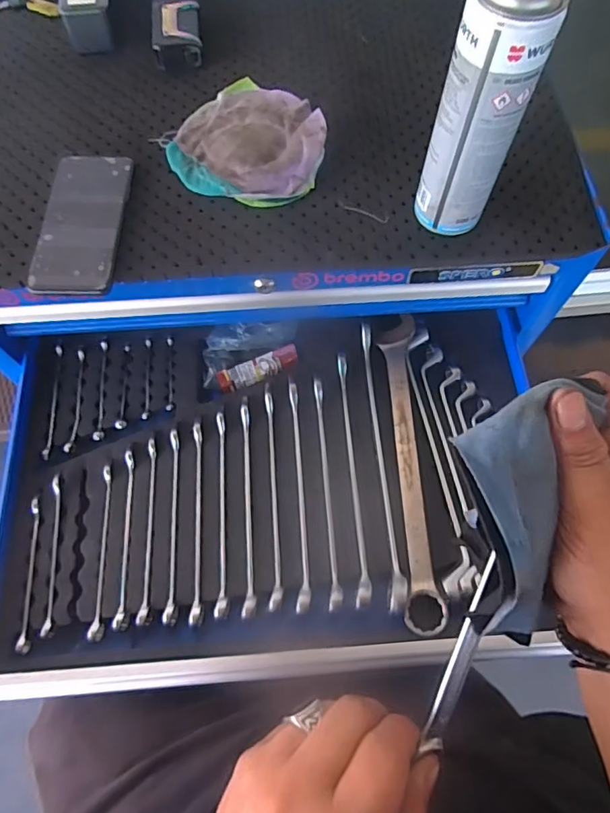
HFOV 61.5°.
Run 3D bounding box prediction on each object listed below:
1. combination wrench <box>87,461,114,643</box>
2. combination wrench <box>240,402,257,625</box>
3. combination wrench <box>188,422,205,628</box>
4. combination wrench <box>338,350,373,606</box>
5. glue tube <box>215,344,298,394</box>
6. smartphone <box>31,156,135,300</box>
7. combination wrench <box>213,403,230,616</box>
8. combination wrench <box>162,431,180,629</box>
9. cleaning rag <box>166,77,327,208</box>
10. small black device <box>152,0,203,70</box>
[{"bbox_3d":[-0.210,0.148,0.534,0.015,0.018,0.173,-1,66,-1],"label":"combination wrench"},{"bbox_3d":[-0.060,0.100,0.544,0.013,0.016,0.230,-3,66,-2],"label":"combination wrench"},{"bbox_3d":[-0.114,0.119,0.549,0.014,0.018,0.211,-2,66,-2],"label":"combination wrench"},{"bbox_3d":[0.053,0.069,0.557,0.016,0.018,0.276,-2,66,-1],"label":"combination wrench"},{"bbox_3d":[-0.055,-0.045,0.619,0.100,0.022,0.024,-23,68,-10],"label":"glue tube"},{"bbox_3d":[-0.213,-0.180,0.493,0.076,0.012,0.164,1,66,0],"label":"smartphone"},{"bbox_3d":[-0.088,0.105,0.544,0.014,0.016,0.220,-3,66,-2],"label":"combination wrench"},{"bbox_3d":[-0.140,0.124,0.550,0.013,0.024,0.203,-2,66,-2],"label":"combination wrench"},{"bbox_3d":[-0.054,-0.279,0.528,0.153,0.027,0.152,18,67,7],"label":"cleaning rag"},{"bbox_3d":[-0.147,-0.440,0.594,0.054,0.027,0.103,-6,66,-3],"label":"small black device"}]

